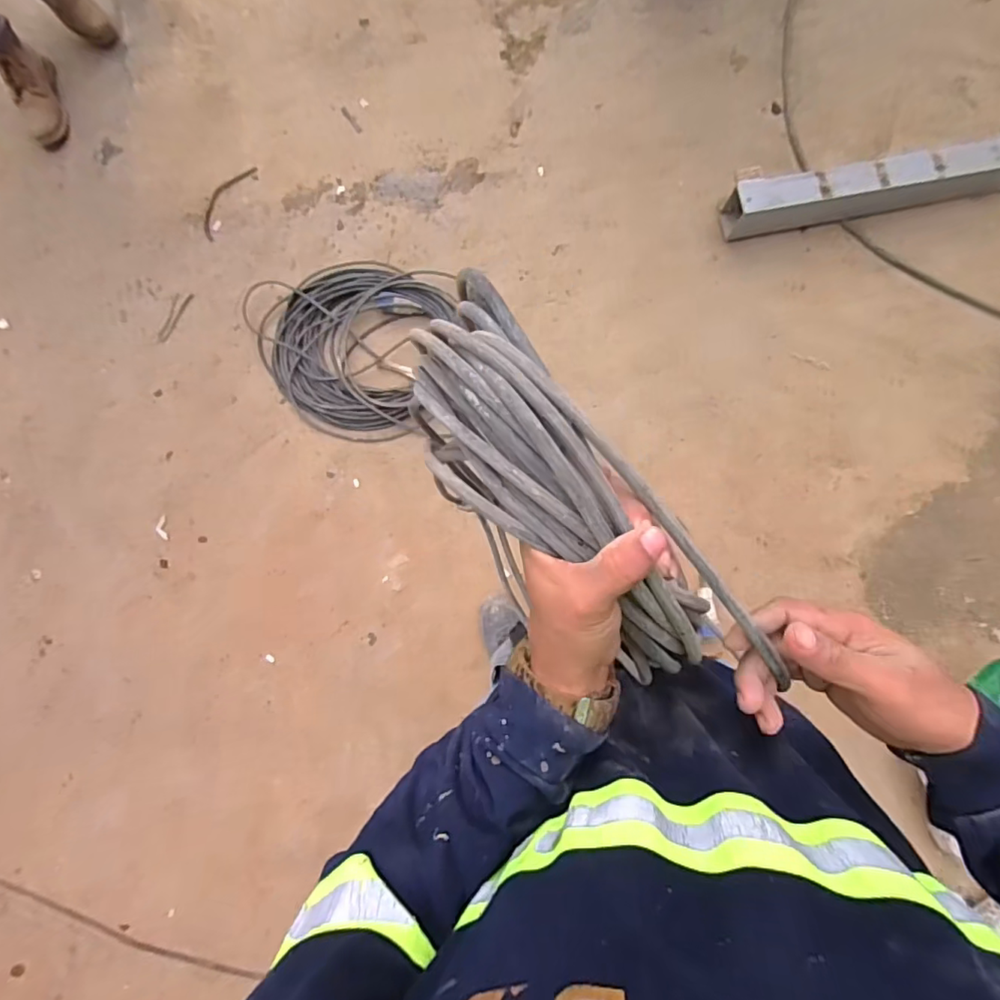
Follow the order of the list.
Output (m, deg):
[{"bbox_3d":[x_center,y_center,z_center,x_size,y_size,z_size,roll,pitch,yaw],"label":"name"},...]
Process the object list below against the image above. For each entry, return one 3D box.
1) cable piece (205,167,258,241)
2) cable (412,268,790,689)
[{"bbox_3d":[-0.782,-0.852,1.534,0.082,0.019,0.243,30,88,3],"label":"cable piece"},{"bbox_3d":[0.027,-0.006,0.312,0.097,0.075,0.259,-39,84,-1],"label":"cable"}]

